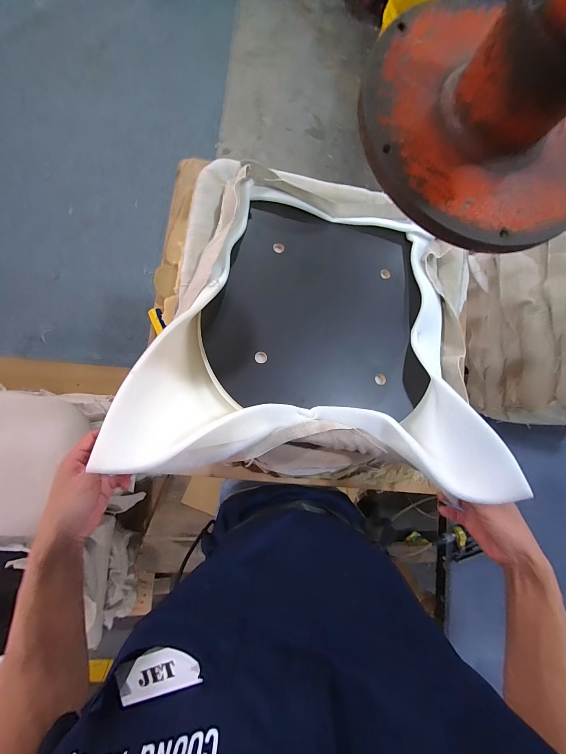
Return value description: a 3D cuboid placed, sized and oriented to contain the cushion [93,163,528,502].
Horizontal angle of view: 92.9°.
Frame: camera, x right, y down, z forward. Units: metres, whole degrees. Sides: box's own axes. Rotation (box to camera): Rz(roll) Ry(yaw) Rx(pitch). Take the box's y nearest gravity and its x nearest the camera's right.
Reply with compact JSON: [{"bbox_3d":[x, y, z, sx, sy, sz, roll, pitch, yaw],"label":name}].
[{"bbox_3d":[0.073,-0.082,0.473,0.553,0.157,0.522,14,83,-5],"label":"cushion"}]

